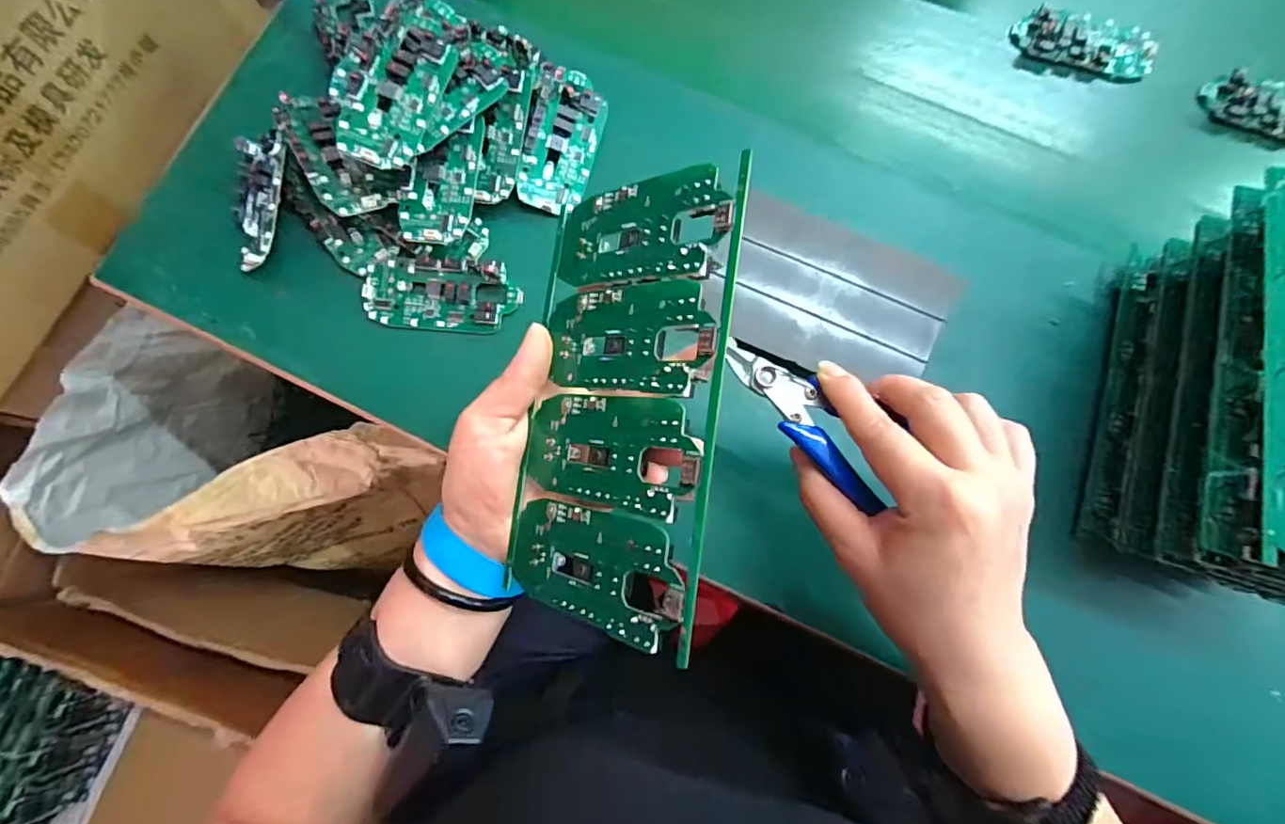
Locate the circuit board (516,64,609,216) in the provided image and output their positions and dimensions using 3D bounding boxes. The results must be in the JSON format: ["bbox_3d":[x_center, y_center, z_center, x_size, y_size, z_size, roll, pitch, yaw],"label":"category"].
[{"bbox_3d":[-0.055,-0.184,0.369,0.047,0.005,0.096,15,88,-17],"label":"circuit board"}]

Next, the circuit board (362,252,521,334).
[{"bbox_3d":[-0.130,-0.077,0.348,0.098,0.015,0.046,5,78,1],"label":"circuit board"}]

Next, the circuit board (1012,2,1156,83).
[{"bbox_3d":[0.327,-0.273,0.401,0.098,0.018,0.045,12,78,2],"label":"circuit board"}]

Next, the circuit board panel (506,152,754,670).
[{"bbox_3d":[-0.011,-0.006,0.230,0.107,0.004,0.186,3,83,41],"label":"circuit board panel"}]

